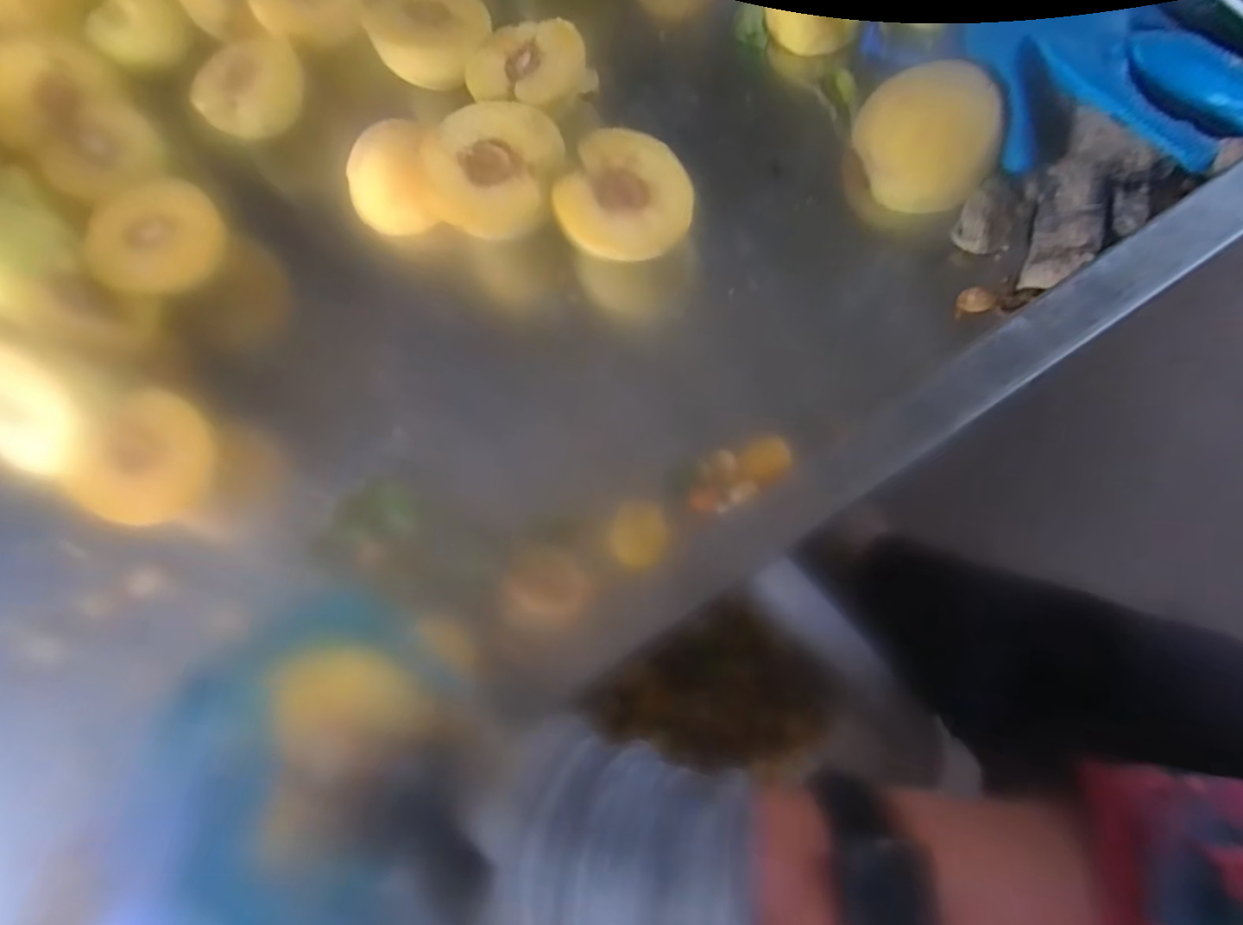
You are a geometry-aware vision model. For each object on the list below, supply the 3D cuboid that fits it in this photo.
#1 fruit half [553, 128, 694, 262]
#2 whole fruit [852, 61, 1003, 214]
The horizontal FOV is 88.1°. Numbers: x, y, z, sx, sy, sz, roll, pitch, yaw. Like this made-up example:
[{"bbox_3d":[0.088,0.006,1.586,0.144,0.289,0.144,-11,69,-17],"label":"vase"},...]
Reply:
[{"bbox_3d":[0.000,-0.135,0.338,0.065,0.031,0.067,-1,77,6],"label":"fruit half"},{"bbox_3d":[0.154,-0.162,0.328,0.056,0.051,0.063,-25,75,0],"label":"whole fruit"}]

